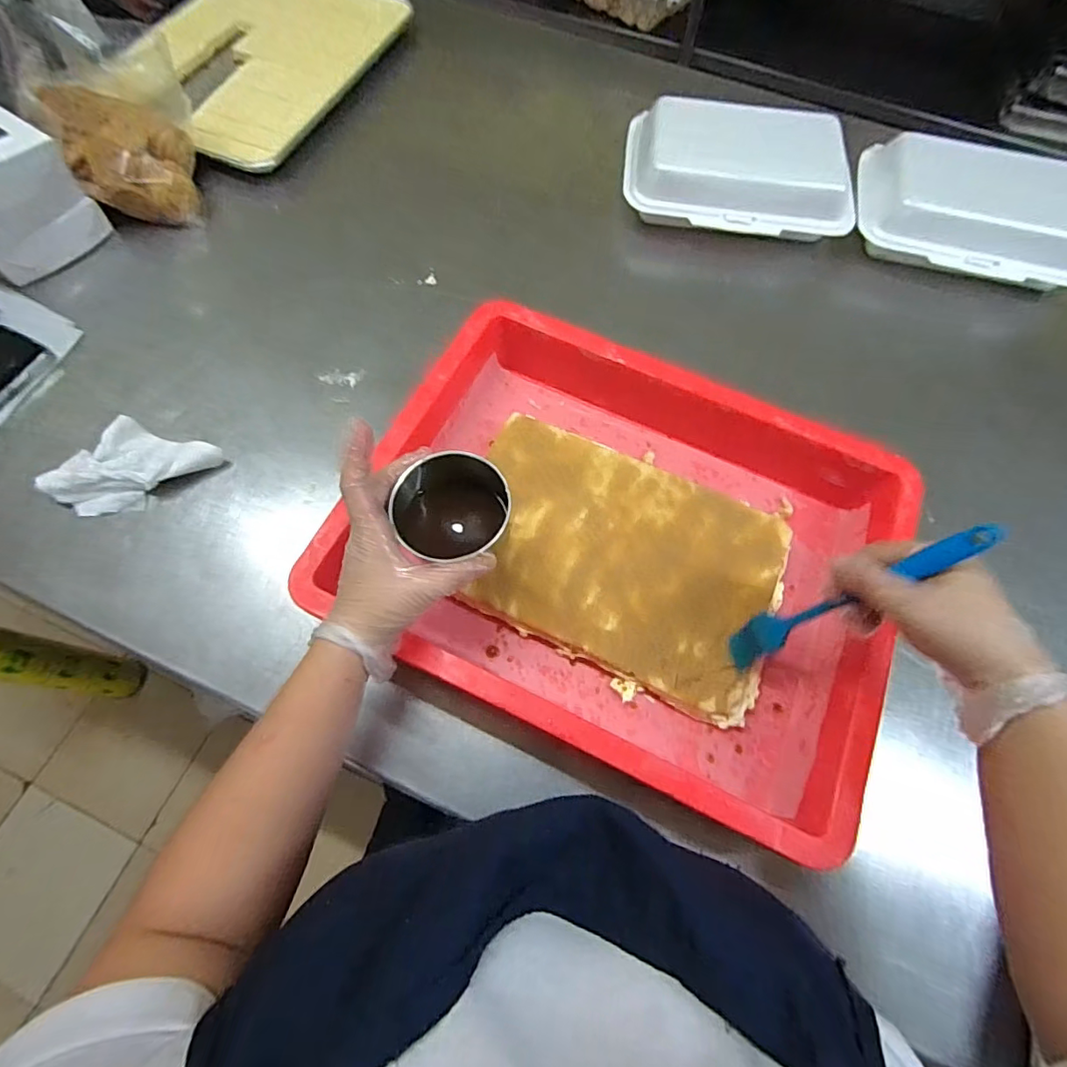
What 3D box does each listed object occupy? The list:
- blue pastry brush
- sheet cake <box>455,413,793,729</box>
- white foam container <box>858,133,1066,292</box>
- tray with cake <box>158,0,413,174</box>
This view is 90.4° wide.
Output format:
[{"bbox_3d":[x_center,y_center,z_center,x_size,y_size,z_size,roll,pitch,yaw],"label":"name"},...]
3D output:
[{"bbox_3d":[0.215,0.050,0.375,0.010,0.206,0.031,-7,64,-35],"label":"blue pastry brush"},{"bbox_3d":[0.079,0.024,0.491,0.287,0.033,0.196,24,67,7],"label":"sheet cake"},{"bbox_3d":[0.555,-0.403,0.670,0.305,0.084,0.168,23,67,7],"label":"white foam container"},{"bbox_3d":[-0.419,-0.725,0.804,0.325,0.035,0.457,18,67,5],"label":"tray with cake"}]

